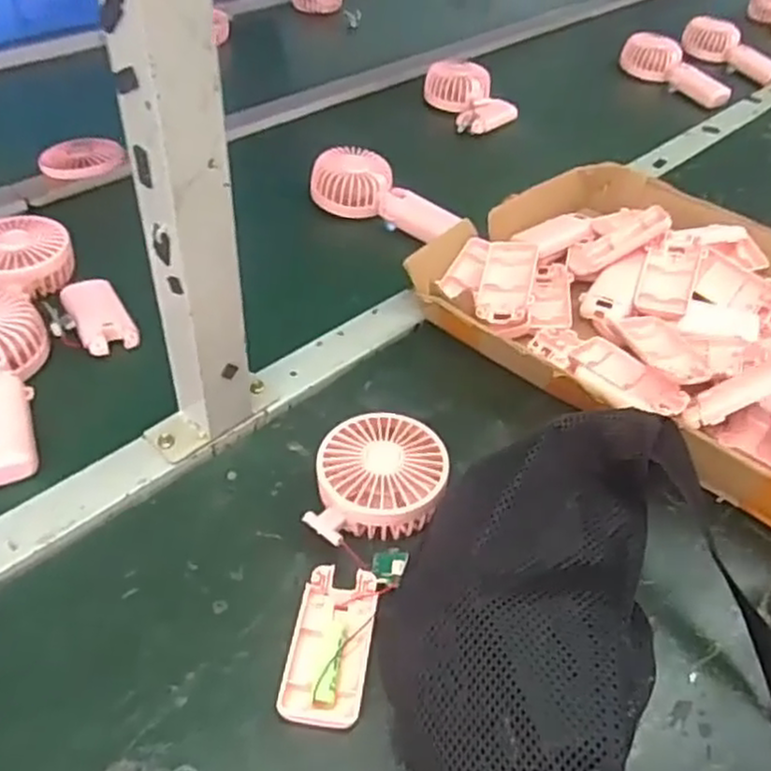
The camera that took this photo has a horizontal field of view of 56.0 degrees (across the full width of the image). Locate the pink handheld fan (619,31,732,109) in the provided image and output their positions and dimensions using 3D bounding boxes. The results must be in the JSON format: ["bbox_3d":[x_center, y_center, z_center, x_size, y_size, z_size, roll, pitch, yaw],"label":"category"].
[{"bbox_3d":[0.435,-0.481,1.098,0.064,0.044,0.184,-16,48,-19],"label":"pink handheld fan"}]

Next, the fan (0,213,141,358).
[{"bbox_3d":[-0.293,-0.088,0.637,0.188,0.041,0.090,40,53,12],"label":"fan"}]

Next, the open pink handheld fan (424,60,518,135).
[{"bbox_3d":[0.111,-0.397,0.992,0.101,0.044,0.134,-29,53,-28],"label":"open pink handheld fan"}]

